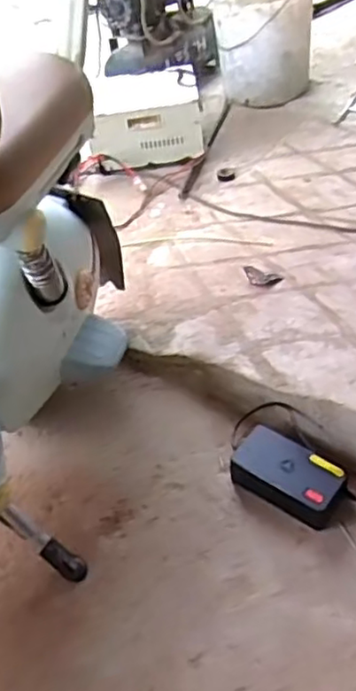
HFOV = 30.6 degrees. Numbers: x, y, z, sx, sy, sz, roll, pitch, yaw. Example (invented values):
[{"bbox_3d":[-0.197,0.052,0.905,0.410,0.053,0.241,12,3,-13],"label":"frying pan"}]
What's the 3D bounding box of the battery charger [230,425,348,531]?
[{"bbox_3d":[0.171,0.202,1.011,0.172,0.056,0.089,28,54,26],"label":"battery charger"}]

